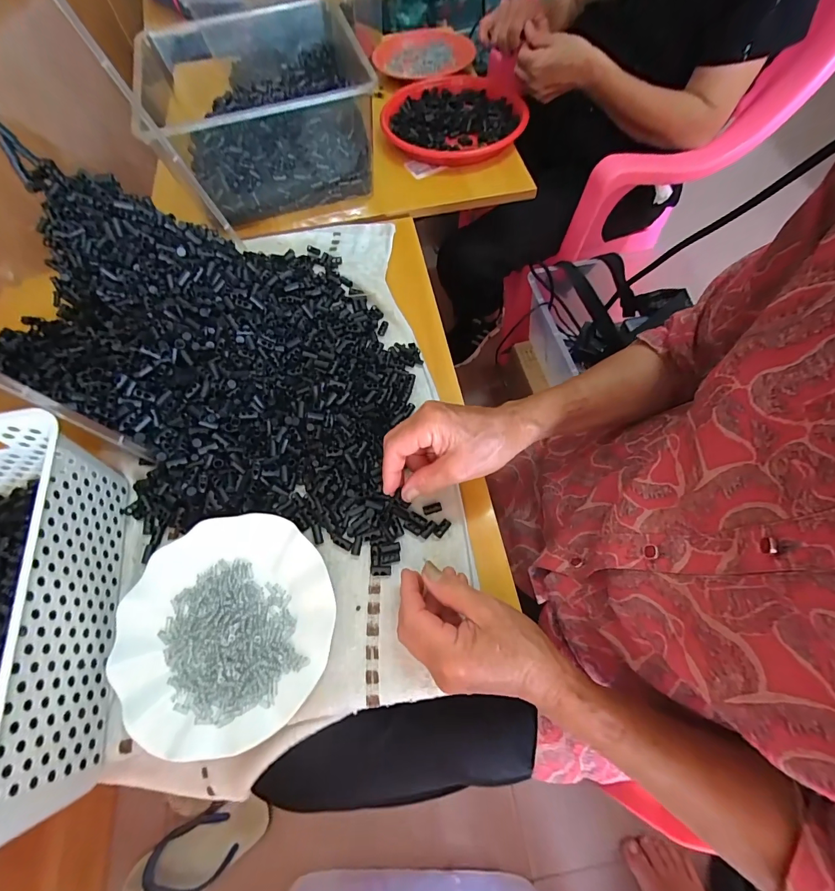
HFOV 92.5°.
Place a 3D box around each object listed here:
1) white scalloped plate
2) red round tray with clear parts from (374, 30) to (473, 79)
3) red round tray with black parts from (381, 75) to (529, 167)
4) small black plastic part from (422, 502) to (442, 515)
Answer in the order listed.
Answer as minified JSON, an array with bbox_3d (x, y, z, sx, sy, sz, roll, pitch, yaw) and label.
[{"bbox_3d":[-0.166,0.155,0.352,0.179,0.018,0.181,-1,64,1],"label":"white scalloped plate"},{"bbox_3d":[0.010,-0.831,0.846,0.196,0.037,0.228,20,66,11],"label":"red round tray with clear parts"},{"bbox_3d":[0.062,-0.577,0.703,0.237,0.032,0.268,-12,64,-4],"label":"red round tray with black parts"},{"bbox_3d":[0.015,0.063,0.400,0.019,0.004,0.009,-15,64,-6],"label":"small black plastic part"}]

